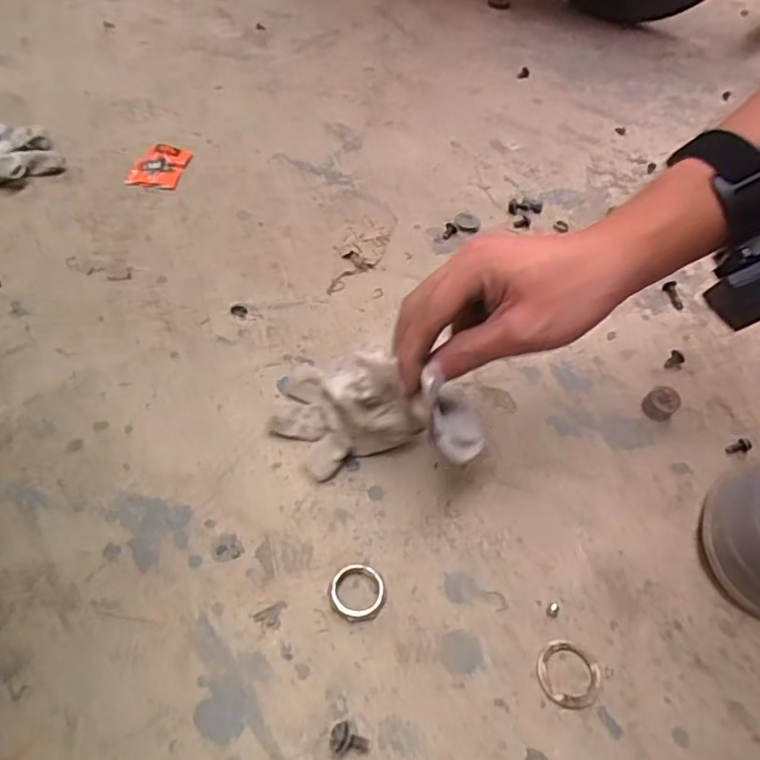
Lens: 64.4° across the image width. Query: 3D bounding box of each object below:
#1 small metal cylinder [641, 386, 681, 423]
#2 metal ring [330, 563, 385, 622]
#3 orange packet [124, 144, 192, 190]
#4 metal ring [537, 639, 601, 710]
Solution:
[{"bbox_3d":[0.206,0.018,0.445,0.022,0.021,0.020,3,51,-3],"label":"small metal cylinder"},{"bbox_3d":[-0.013,0.121,0.350,0.031,0.009,0.033,3,51,-3],"label":"metal ring"},{"bbox_3d":[-0.223,-0.216,0.605,0.052,0.007,0.068,7,50,1],"label":"orange packet"},{"bbox_3d":[0.104,0.161,0.330,0.034,0.004,0.034,3,51,-3],"label":"metal ring"}]

